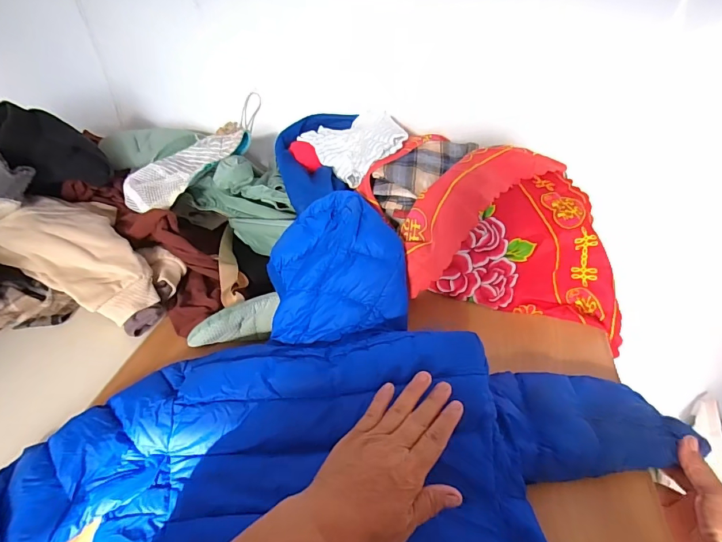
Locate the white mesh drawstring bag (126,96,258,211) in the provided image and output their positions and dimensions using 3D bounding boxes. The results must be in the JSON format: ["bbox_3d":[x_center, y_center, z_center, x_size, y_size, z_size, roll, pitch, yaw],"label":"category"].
[{"bbox_3d":[-0.258,-0.164,0.637,0.220,0.040,0.104,-35,47,-5],"label":"white mesh drawstring bag"}]

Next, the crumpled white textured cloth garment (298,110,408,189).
[{"bbox_3d":[-0.007,-0.204,0.668,0.134,0.067,0.153,-17,42,-20],"label":"crumpled white textured cloth garment"}]

